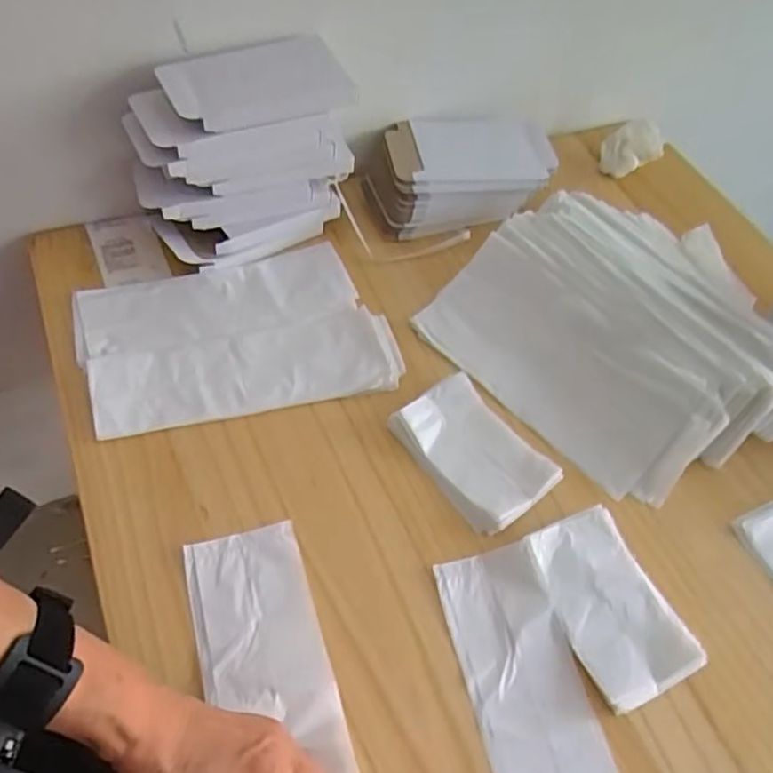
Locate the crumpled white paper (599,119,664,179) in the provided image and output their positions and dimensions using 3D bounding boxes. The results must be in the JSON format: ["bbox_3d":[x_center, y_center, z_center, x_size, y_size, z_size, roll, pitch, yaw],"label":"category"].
[{"bbox_3d":[0.293,-0.285,0.792,0.074,0.059,0.030,-23,32,19],"label":"crumpled white paper"}]

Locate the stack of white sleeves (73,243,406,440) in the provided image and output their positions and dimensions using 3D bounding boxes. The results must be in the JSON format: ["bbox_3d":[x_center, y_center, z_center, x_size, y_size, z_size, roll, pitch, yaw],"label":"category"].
[{"bbox_3d":[-0.135,-0.048,0.598,0.264,0.012,0.168,-12,55,-14],"label":"stack of white sleeves"}]

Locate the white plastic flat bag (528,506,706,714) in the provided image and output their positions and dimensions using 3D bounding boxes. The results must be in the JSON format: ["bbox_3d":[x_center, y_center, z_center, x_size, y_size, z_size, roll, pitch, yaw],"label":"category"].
[{"bbox_3d":[0.165,0.159,0.486,0.083,0.017,0.130,-18,57,-18],"label":"white plastic flat bag"}]

